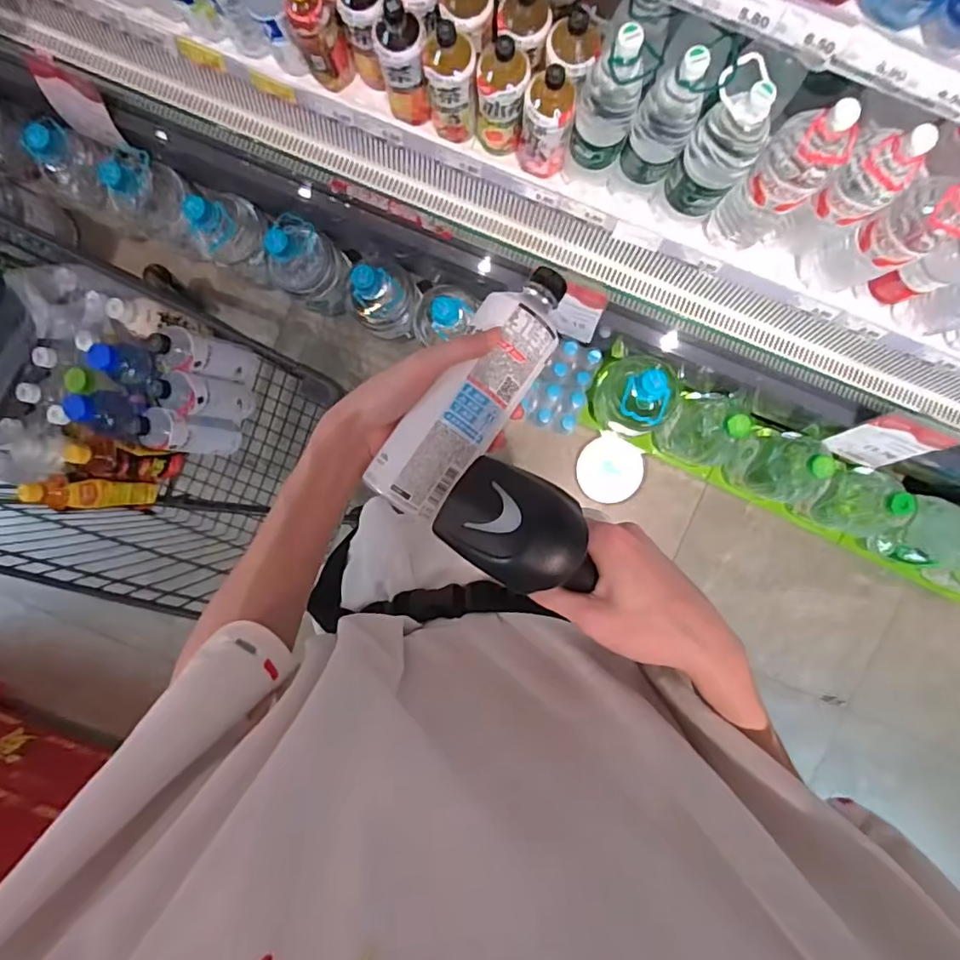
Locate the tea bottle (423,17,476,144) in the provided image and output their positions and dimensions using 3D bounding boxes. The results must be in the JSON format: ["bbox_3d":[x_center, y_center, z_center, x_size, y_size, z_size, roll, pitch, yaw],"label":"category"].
[{"bbox_3d":[-0.047,-0.644,0.875,0.080,0.192,0.071,1,94,1],"label":"tea bottle"}]

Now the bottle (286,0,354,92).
[{"bbox_3d":[-0.261,-0.726,0.882,0.069,0.180,0.057,-12,94,2],"label":"bottle"}]

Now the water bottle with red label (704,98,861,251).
[{"bbox_3d":[0.449,-0.454,0.826,0.083,0.339,0.100,-42,92,4],"label":"water bottle with red label"}]

